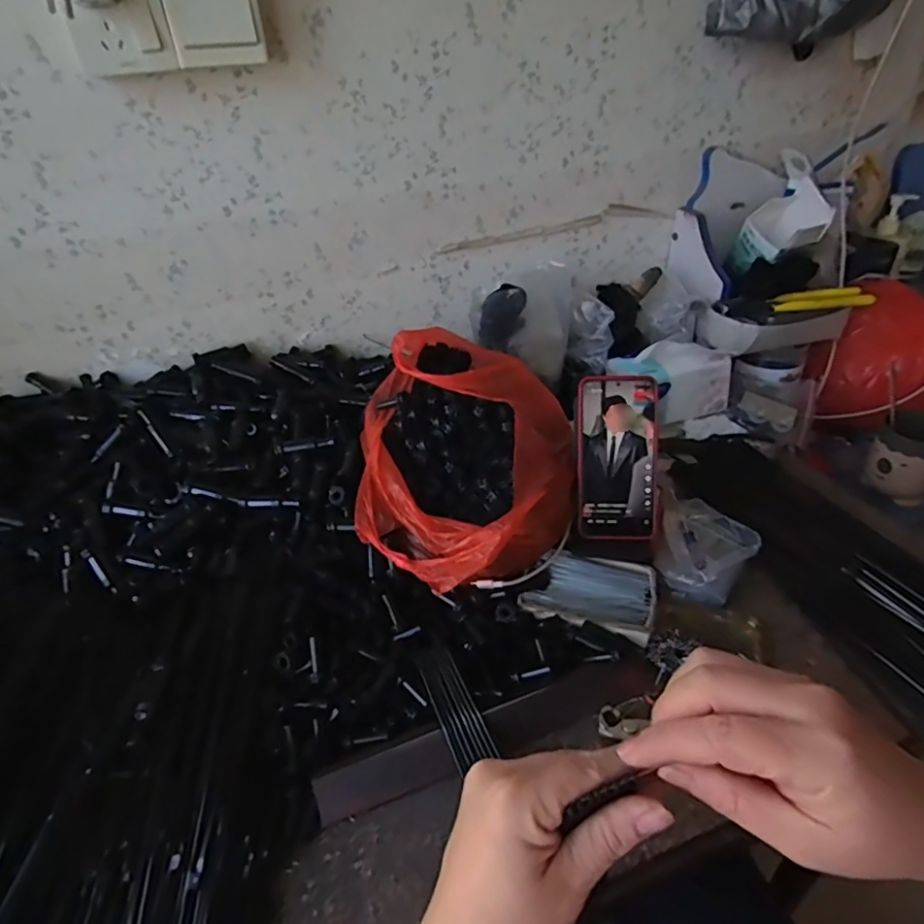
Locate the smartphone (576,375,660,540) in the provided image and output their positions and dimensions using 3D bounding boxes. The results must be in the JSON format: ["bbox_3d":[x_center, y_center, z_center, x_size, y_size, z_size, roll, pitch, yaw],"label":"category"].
[{"bbox_3d":[0.158,-0.003,0.583,0.080,0.163,0.009,-1,4,7],"label":"smartphone"}]

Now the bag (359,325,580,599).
[{"bbox_3d":[0.007,-0.004,0.623,0.221,0.152,0.288,-4,37,2],"label":"bag"}]

